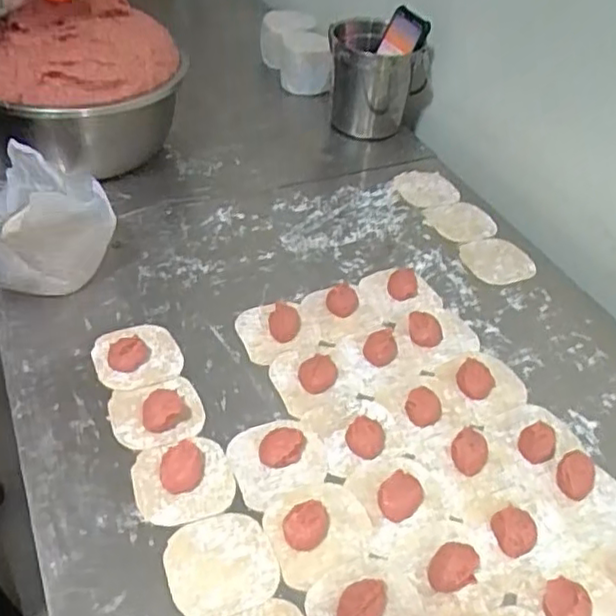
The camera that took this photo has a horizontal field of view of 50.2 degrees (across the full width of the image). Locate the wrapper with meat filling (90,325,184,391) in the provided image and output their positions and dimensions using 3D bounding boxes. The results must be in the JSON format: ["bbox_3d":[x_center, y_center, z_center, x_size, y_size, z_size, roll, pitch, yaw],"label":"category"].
[{"bbox_3d":[-0.161,0.041,0.621,0.079,0.024,0.076,3,45,-3],"label":"wrapper with meat filling"}]

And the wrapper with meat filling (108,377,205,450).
[{"bbox_3d":[-0.133,0.086,0.576,0.078,0.025,0.066,-10,47,-15],"label":"wrapper with meat filling"}]

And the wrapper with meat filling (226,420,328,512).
[{"bbox_3d":[-0.024,0.123,0.553,0.081,0.021,0.072,-15,48,-20],"label":"wrapper with meat filling"}]

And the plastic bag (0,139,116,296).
[{"bbox_3d":[-0.285,-0.085,0.686,0.178,0.094,0.130,25,48,19],"label":"plastic bag"}]

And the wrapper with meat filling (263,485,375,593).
[{"bbox_3d":[0.010,0.165,0.506,0.083,0.024,0.069,-21,51,-25],"label":"wrapper with meat filling"}]

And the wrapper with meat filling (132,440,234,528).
[{"bbox_3d":[-0.101,0.136,0.532,0.077,0.014,0.073,-13,48,-18],"label":"wrapper with meat filling"}]

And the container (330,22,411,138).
[{"bbox_3d":[0.083,-0.316,0.924,0.116,0.137,0.099,8,45,2],"label":"container"}]

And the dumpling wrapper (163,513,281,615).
[{"bbox_3d":[-0.064,0.189,0.489,0.078,0.004,0.074,-9,47,-15],"label":"dumpling wrapper"}]

